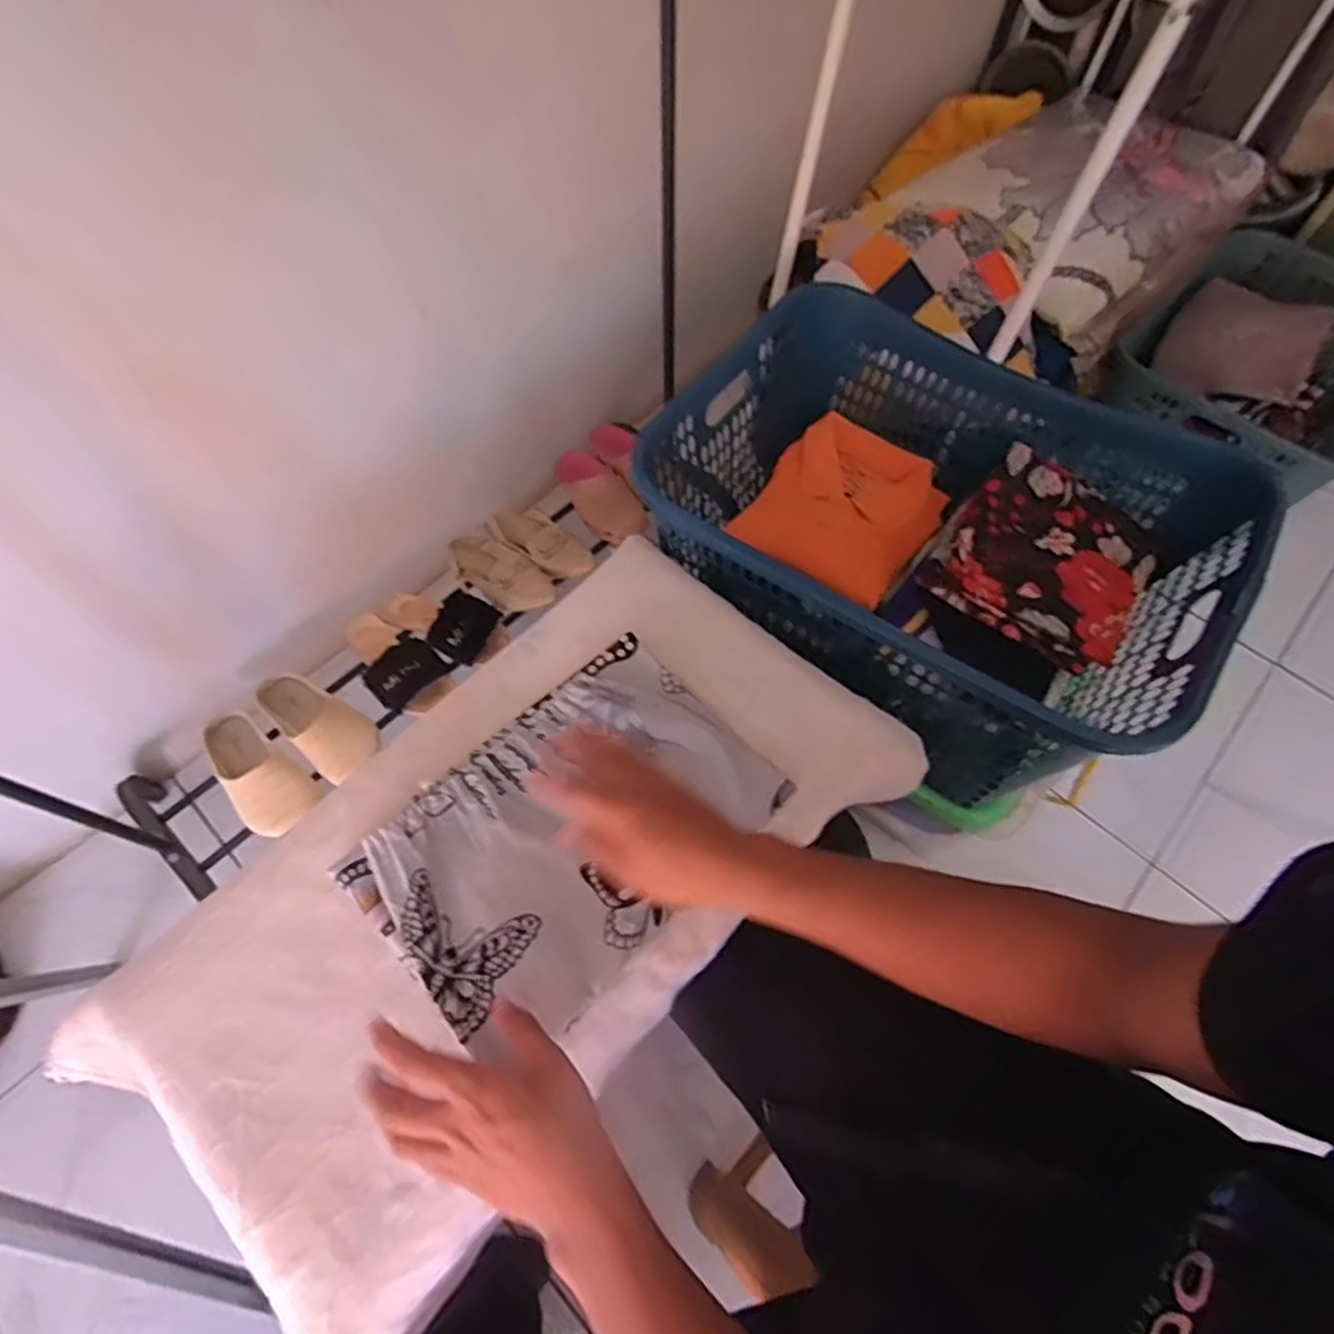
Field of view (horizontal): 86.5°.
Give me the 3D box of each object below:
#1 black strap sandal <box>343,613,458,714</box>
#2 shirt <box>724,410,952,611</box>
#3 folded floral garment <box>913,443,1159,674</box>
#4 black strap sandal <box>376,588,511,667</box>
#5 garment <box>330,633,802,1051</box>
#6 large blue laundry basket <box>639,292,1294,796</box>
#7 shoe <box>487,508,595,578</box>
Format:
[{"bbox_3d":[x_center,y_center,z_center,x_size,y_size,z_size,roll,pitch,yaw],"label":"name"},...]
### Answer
[{"bbox_3d":[-0.440,-0.021,1.124,0.110,0.063,0.222,-39,69,-19],"label":"black strap sandal"},{"bbox_3d":[0.229,-0.207,0.902,0.213,0.031,0.247,28,65,13],"label":"shirt"},{"bbox_3d":[0.424,-0.124,0.787,0.211,0.039,0.224,35,67,16],"label":"folded floral garment"},{"bbox_3d":[-0.368,-0.081,1.153,0.226,0.063,0.115,19,63,22],"label":"black strap sandal"},{"bbox_3d":[-0.079,0.129,0.587,0.322,0.032,0.218,-41,70,-20],"label":"garment"},{"bbox_3d":[0.277,-0.143,0.816,0.562,0.254,0.431,36,67,17],"label":"large blue laundry basket"},{"bbox_3d":[-0.215,-0.224,1.231,0.228,0.058,0.093,40,68,18],"label":"shoe"}]

